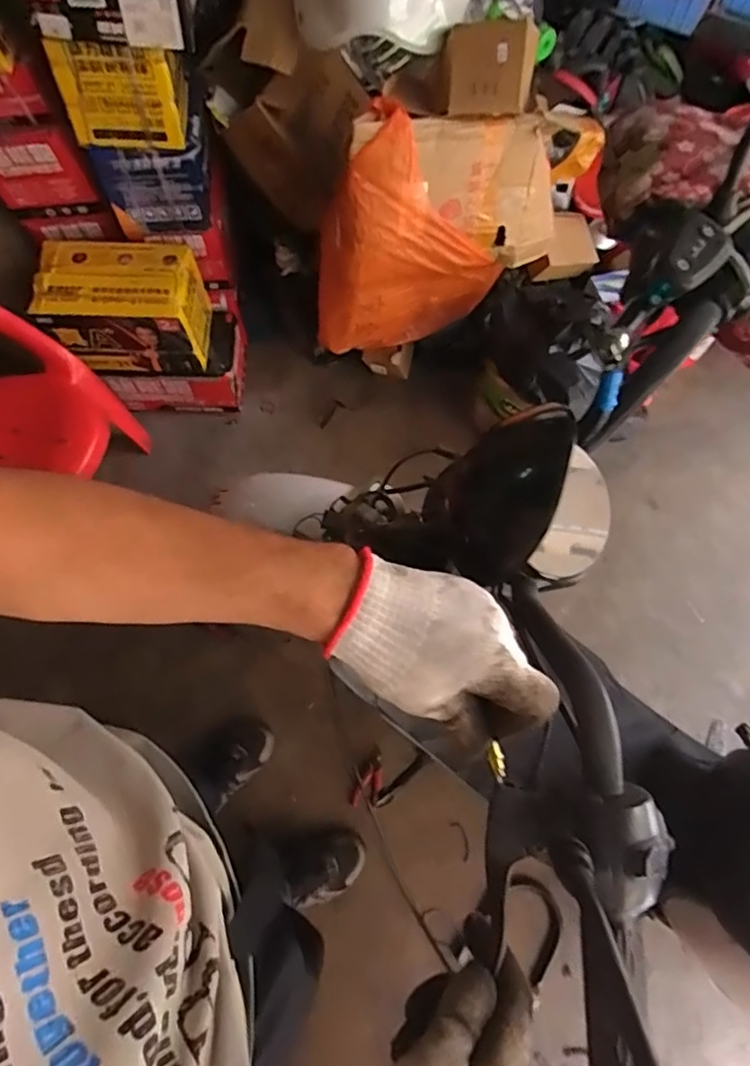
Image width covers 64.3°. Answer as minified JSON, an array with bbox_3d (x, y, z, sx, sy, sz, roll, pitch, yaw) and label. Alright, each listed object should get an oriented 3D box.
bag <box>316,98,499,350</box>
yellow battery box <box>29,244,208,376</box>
[{"bbox_3d":[0.077,-0.599,1.277,0.417,0.538,0.121,-3,70,-2],"label":"bag"},{"bbox_3d":[-0.555,-0.506,1.361,0.317,0.226,0.196,1,70,0],"label":"yellow battery box"}]

